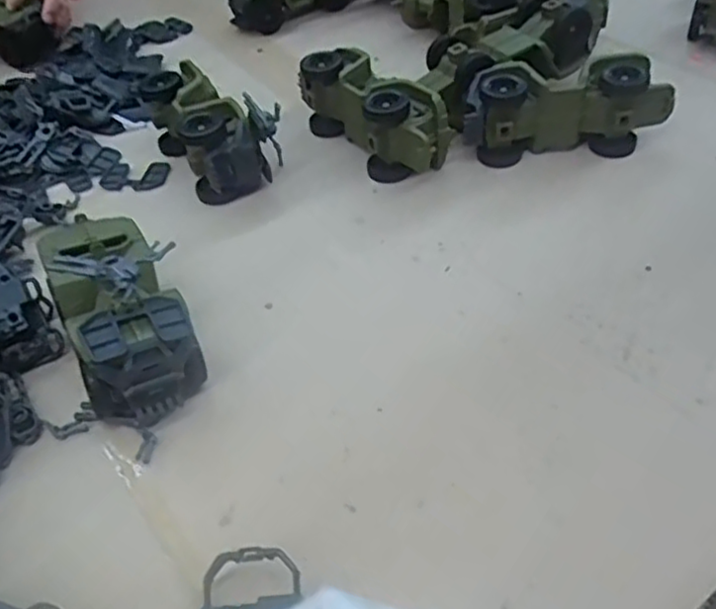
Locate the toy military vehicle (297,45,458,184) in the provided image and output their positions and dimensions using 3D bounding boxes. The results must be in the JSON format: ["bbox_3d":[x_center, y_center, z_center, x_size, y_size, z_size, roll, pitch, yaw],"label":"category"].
[{"bbox_3d":[0.017,-0.195,0.712,0.076,0.080,0.189,-26,48,-20],"label":"toy military vehicle"}]

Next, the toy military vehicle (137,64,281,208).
[{"bbox_3d":[-0.146,-0.182,0.718,0.100,0.079,0.173,-25,47,-19],"label":"toy military vehicle"}]

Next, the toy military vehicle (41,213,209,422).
[{"bbox_3d":[-0.176,0.000,0.513,0.081,0.107,0.162,-23,46,-17],"label":"toy military vehicle"}]

